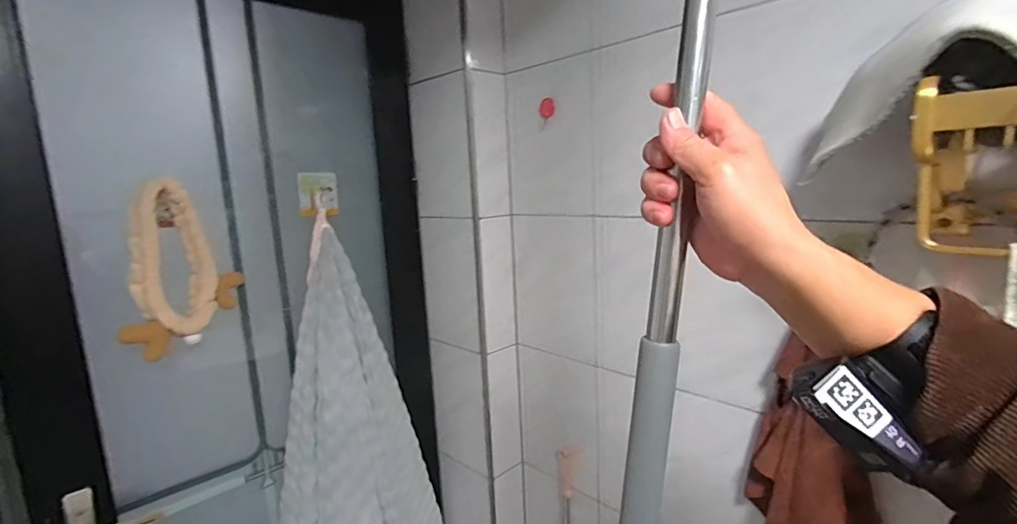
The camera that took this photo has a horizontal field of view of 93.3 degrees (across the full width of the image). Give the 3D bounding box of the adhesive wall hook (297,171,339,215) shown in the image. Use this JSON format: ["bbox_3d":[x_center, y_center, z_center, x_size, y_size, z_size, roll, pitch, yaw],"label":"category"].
[{"bbox_3d":[-0.390,-0.141,0.992,0.017,0.089,0.081,-3,3,43],"label":"adhesive wall hook"}]

